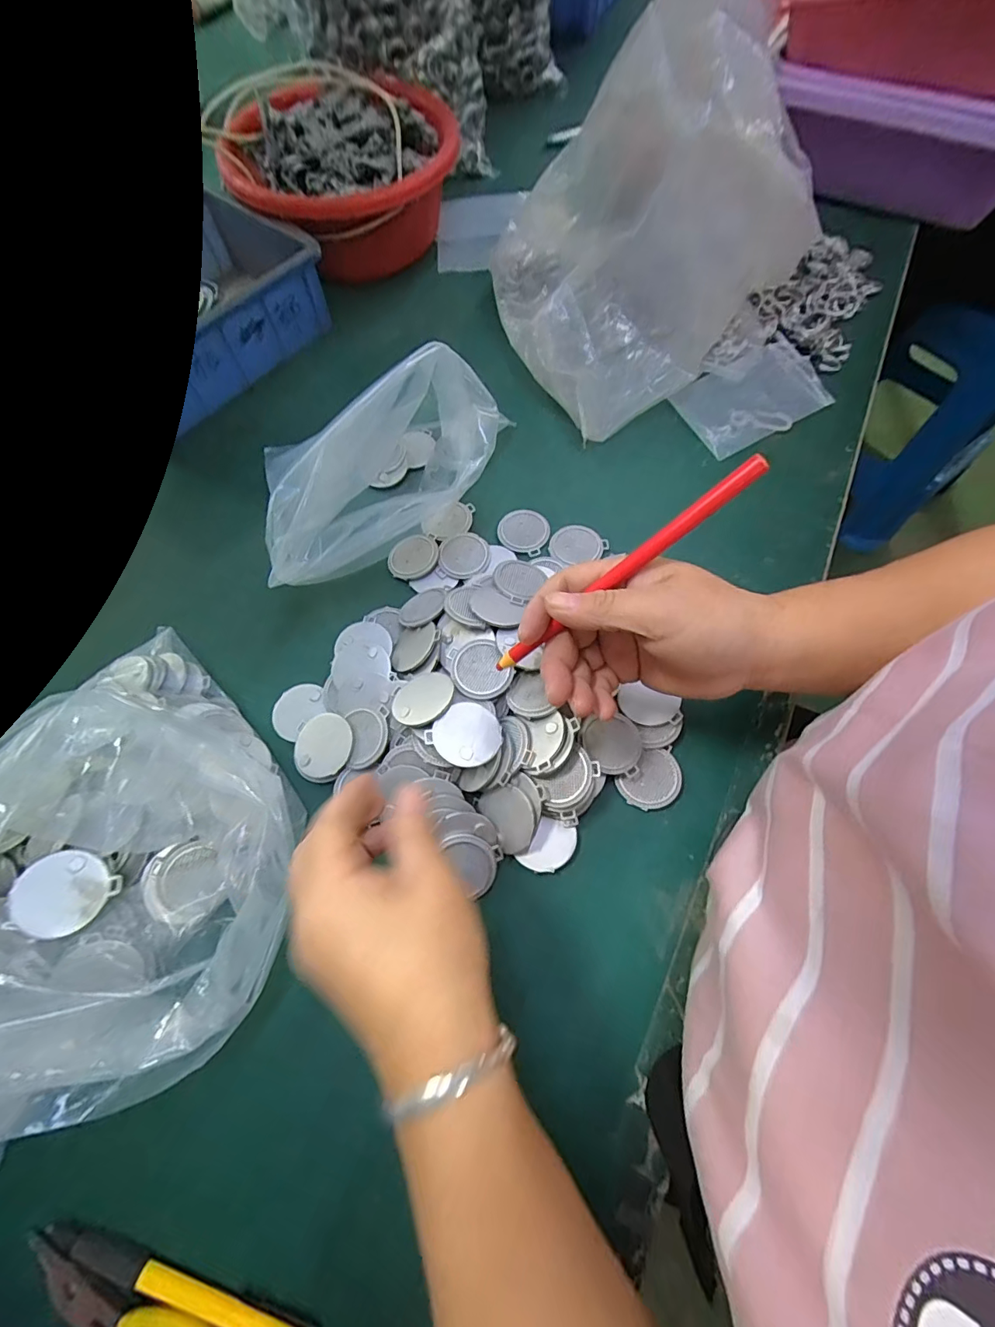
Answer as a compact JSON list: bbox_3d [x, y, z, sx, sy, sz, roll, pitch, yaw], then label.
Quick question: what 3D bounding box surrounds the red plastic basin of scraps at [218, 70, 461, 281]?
[{"bbox_3d":[-0.150,-0.487,0.497,0.212,0.109,0.199,-1,67,2],"label":"red plastic basin of scraps"}]

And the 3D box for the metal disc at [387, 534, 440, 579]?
[{"bbox_3d":[-0.065,-0.083,0.382,0.040,0.005,0.035,-14,67,-3],"label":"metal disc"}]

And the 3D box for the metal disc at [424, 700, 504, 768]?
[{"bbox_3d":[-0.018,0.042,0.293,0.039,0.004,0.040,3,57,-5],"label":"metal disc"}]

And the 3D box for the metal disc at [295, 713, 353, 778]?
[{"bbox_3d":[-0.112,0.053,0.317,0.038,0.004,0.040,-4,69,9],"label":"metal disc"}]

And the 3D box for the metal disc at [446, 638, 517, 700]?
[{"bbox_3d":[-0.012,0.004,0.319,0.036,0.005,0.042,-30,69,-10],"label":"metal disc"}]

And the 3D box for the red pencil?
[{"bbox_3d":[0.058,-0.043,0.247,0.158,0.008,0.010,-39,66,26],"label":"red pencil"}]

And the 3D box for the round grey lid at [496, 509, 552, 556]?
[{"bbox_3d":[0.021,-0.106,0.389,0.040,0.004,0.039,-1,67,2],"label":"round grey lid"}]

